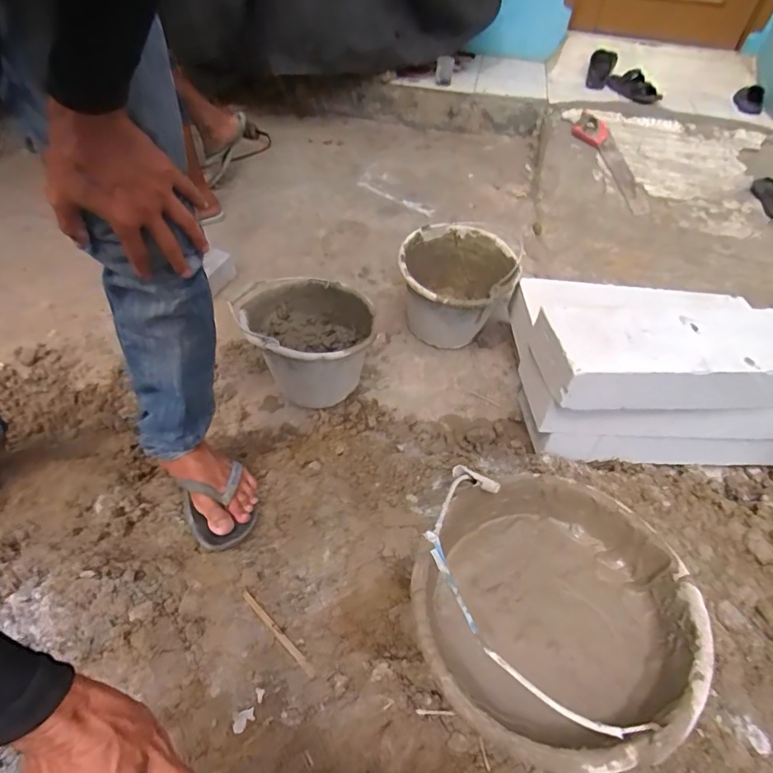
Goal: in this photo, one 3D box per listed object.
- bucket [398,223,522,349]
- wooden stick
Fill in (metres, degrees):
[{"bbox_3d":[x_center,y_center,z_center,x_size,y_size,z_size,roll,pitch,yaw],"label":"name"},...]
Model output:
[{"bbox_3d":[0.160,-0.238,1.205,0.271,0.222,0.293,3,46,-3],"label":"bucket"},{"bbox_3d":[-0.146,0.329,0.647,0.010,0.005,0.162,-34,43,-32],"label":"wooden stick"}]

